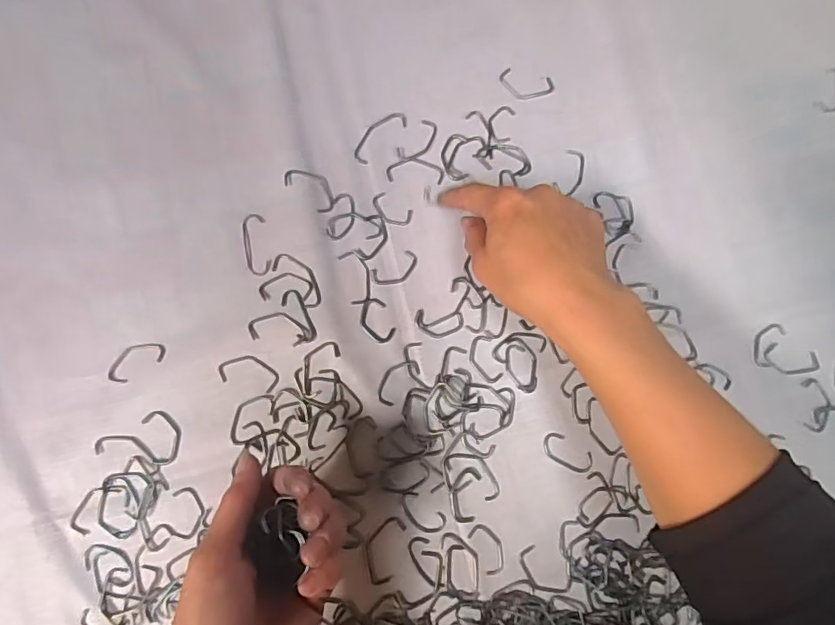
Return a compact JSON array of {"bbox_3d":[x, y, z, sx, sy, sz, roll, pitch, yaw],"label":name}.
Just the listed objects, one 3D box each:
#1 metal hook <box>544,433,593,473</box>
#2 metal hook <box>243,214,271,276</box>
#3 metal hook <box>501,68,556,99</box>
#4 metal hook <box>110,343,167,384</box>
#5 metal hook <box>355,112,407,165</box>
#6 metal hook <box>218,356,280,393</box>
[{"bbox_3d":[0.104,0.097,0.361,0.036,0.004,0.017,31,82,1],"label":"metal hook"},{"bbox_3d":[-0.112,-0.047,0.368,0.016,0.004,0.045,-10,83,-5],"label":"metal hook"},{"bbox_3d":[0.082,-0.170,0.396,0.041,0.004,0.021,11,82,-2],"label":"metal hook"},{"bbox_3d":[-0.188,0.031,0.353,0.039,0.004,0.019,-32,85,-7],"label":"metal hook"},{"bbox_3d":[-0.028,-0.130,0.386,0.019,0.004,0.050,43,82,3],"label":"metal hook"},{"bbox_3d":[-0.113,0.040,0.353,0.039,0.004,0.021,13,82,-2],"label":"metal hook"}]

